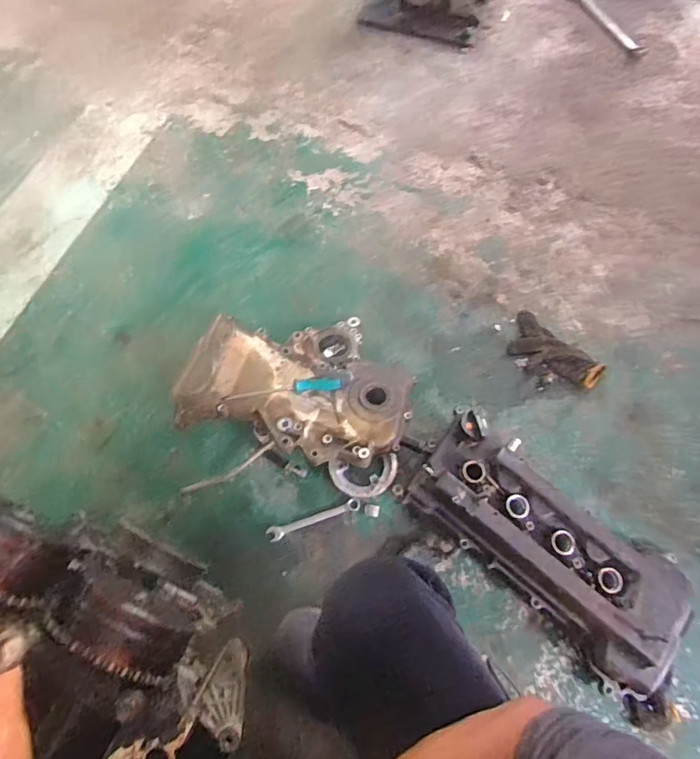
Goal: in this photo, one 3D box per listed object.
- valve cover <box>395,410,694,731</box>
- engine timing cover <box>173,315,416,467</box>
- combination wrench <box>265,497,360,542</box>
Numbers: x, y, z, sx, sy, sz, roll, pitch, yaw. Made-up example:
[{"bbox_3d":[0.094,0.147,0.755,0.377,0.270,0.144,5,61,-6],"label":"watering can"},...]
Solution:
[{"bbox_3d":[0.334,0.272,0.821,0.492,0.125,0.228,40,71,15],"label":"valve cover"},{"bbox_3d":[-0.084,0.001,0.929,0.401,0.106,0.299,17,68,4],"label":"engine timing cover"},{"bbox_3d":[-0.063,0.247,0.862,0.167,0.006,0.024,-17,69,-9],"label":"combination wrench"}]

